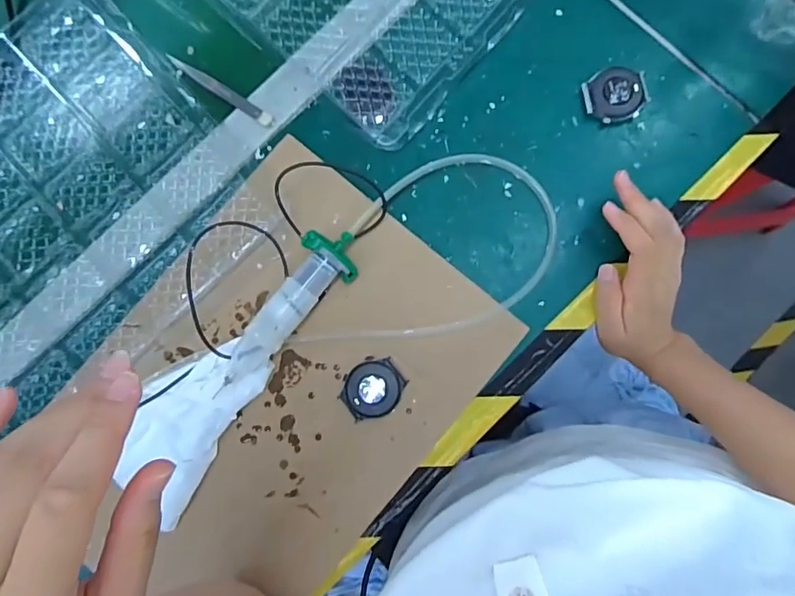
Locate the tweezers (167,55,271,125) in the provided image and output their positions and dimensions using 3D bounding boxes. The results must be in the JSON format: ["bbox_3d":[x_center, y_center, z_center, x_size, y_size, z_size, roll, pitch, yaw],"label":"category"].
[{"bbox_3d":[-0.157,-0.182,0.454,0.110,0.004,0.011,33,87,6],"label":"tweezers"}]

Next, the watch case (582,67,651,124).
[{"bbox_3d":[0.183,-0.169,0.436,0.052,0.012,0.044,-7,84,3],"label":"watch case"}]

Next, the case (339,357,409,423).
[{"bbox_3d":[-0.019,0.072,0.411,0.048,0.012,0.043,-37,83,-1],"label":"case"}]

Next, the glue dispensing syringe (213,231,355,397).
[{"bbox_3d":[-0.087,0.007,0.408,0.039,0.040,0.145,42,88,6],"label":"glue dispensing syringe"}]

